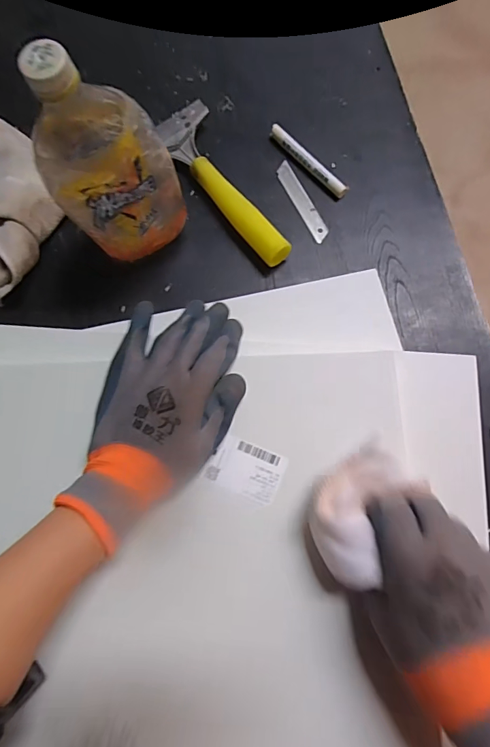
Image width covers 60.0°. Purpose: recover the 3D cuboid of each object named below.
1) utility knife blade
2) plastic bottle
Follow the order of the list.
[{"bbox_3d":[0.060,-0.184,0.454,0.018,0.004,0.101,-26,77,-5],"label":"utility knife blade"},{"bbox_3d":[-0.114,-0.175,0.352,0.090,0.199,0.087,-27,79,-7],"label":"plastic bottle"}]

